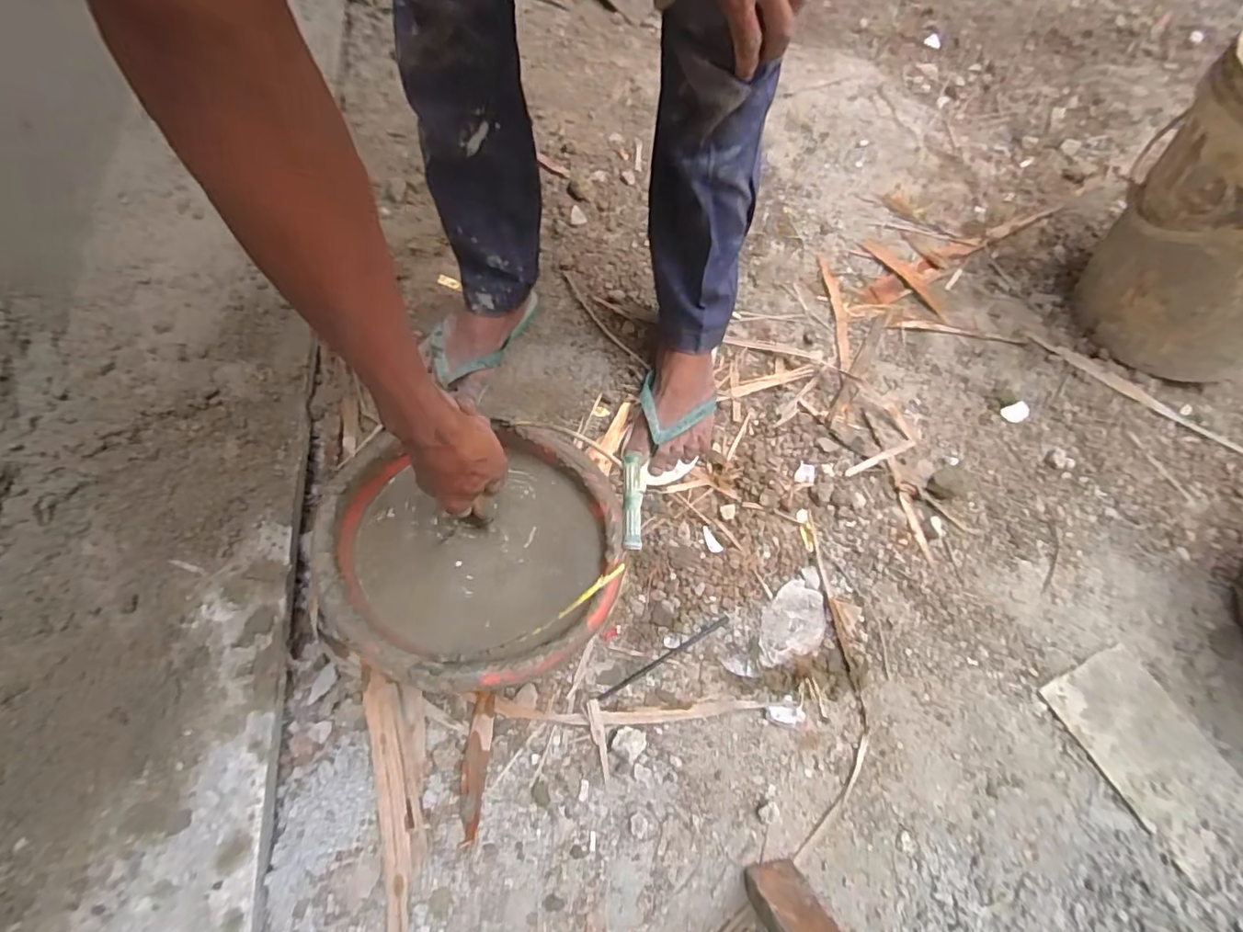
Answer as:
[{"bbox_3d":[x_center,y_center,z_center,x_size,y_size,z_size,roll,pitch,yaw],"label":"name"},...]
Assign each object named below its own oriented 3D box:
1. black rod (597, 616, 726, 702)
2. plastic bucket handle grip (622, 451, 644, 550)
[{"bbox_3d":[0.054,0.239,0.699,0.186,0.004,0.010,-28,72,-12],"label":"black rod"},{"bbox_3d":[0.009,0.027,0.444,0.015,0.011,0.077,3,68,-1],"label":"plastic bucket handle grip"}]

